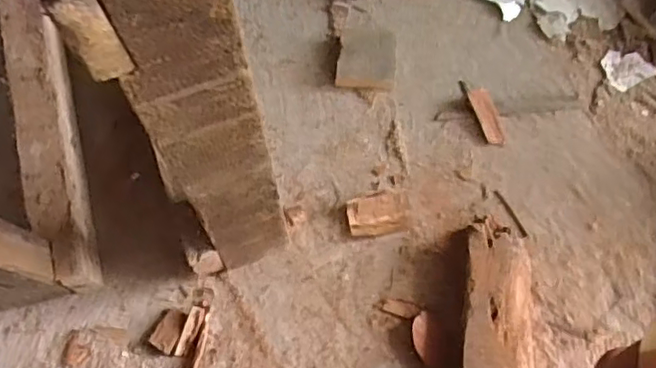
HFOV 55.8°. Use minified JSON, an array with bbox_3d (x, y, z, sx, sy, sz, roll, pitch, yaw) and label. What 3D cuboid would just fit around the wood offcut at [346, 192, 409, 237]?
[{"bbox_3d":[0.045,0.027,0.549,0.055,0.016,0.033,-12,69,-4],"label":"wood offcut"}]

